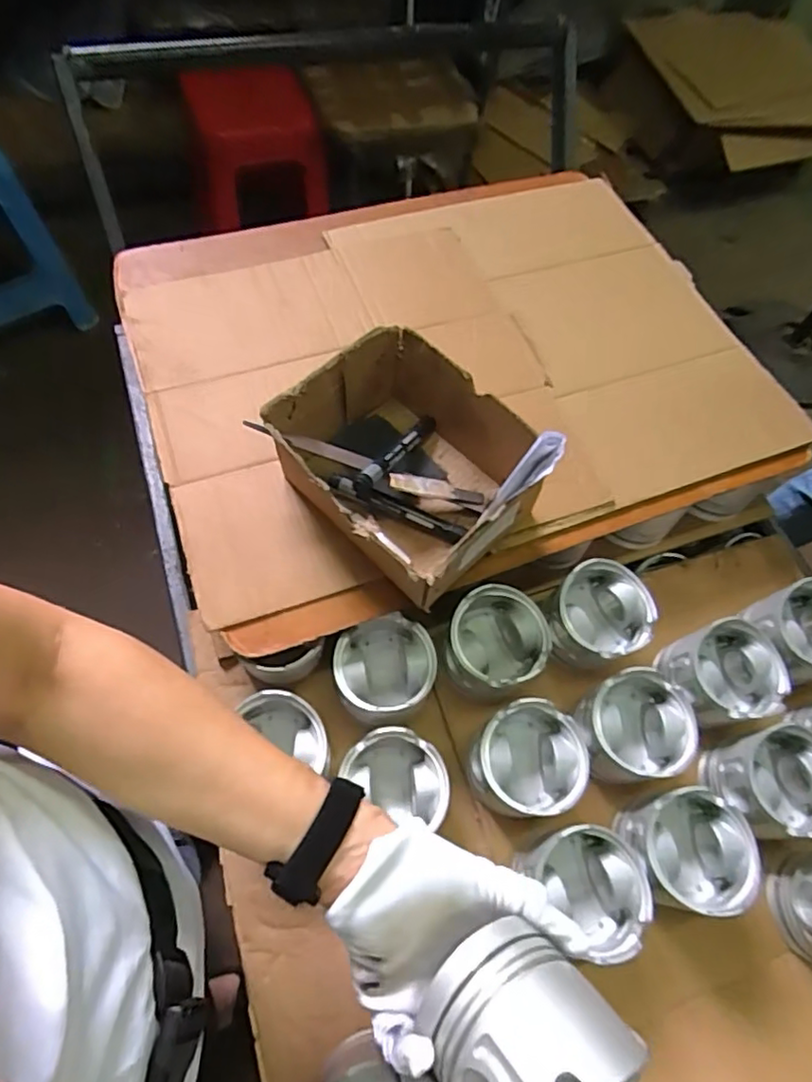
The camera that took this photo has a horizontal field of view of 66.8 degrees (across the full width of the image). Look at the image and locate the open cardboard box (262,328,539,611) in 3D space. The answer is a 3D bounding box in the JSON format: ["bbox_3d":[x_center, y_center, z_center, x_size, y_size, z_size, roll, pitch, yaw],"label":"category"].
[{"bbox_3d":[-0.002,-0.068,0.565,0.174,0.096,0.213,-39,74,-22],"label":"open cardboard box"}]

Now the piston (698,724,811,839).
[{"bbox_3d":[0.338,0.225,0.572,0.103,0.075,0.093,2,63,-5],"label":"piston"}]

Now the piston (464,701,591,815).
[{"bbox_3d":[0.109,0.202,0.560,0.090,0.087,0.091,2,63,-5],"label":"piston"}]

